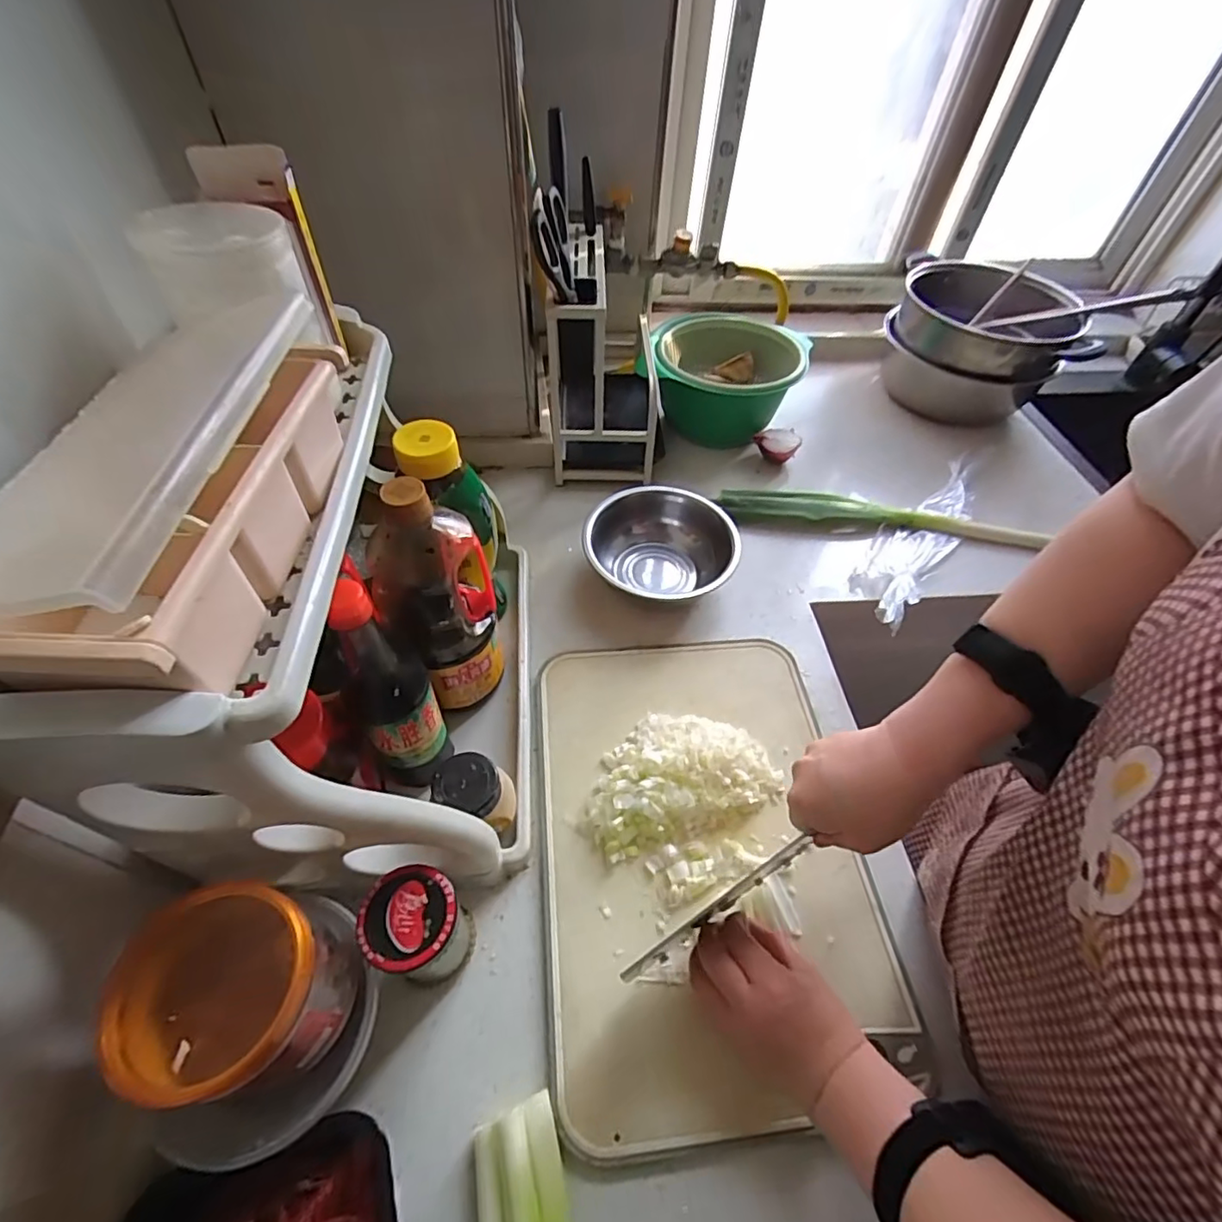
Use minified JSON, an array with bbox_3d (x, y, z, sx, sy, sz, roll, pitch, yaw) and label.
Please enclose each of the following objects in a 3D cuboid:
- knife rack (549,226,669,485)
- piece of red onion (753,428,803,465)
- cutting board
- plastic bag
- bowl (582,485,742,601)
[{"bbox_3d":[-0.007,-0.339,0.809,0.132,0.249,0.230,1,52,-3],"label":"knife rack"},{"bbox_3d":[0.251,-0.244,0.879,0.066,0.046,0.047,-9,53,-11],"label":"piece of red onion"},{"bbox_3d":[0.083,0.202,0.529,0.282,0.009,0.410,-4,53,-6],"label":"cutting board"},{"bbox_3d":[0.413,-0.104,0.777,0.085,0.036,0.375,35,58,21],"label":"plastic bag"},{"bbox_3d":[0.065,-0.077,0.713,0.170,0.069,0.148,18,53,10],"label":"bowl"}]

